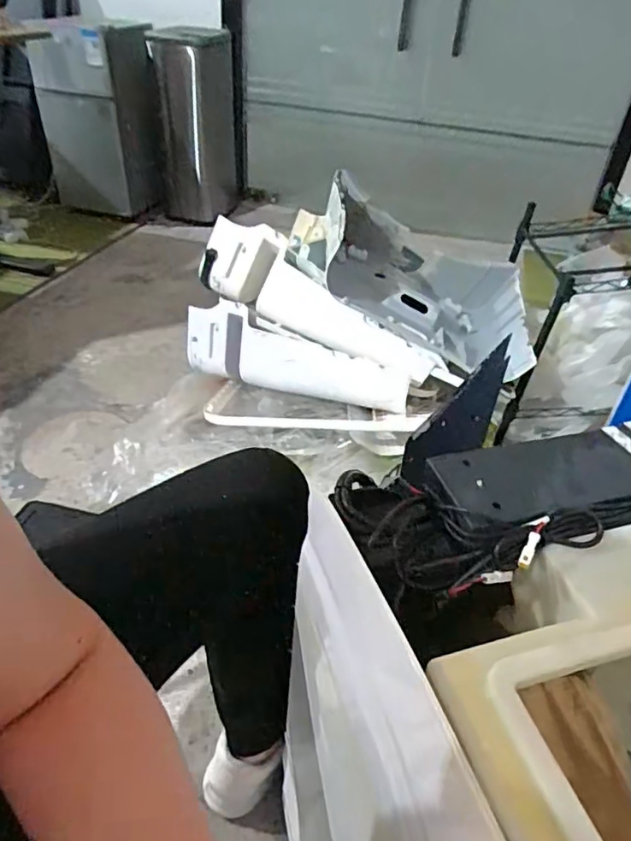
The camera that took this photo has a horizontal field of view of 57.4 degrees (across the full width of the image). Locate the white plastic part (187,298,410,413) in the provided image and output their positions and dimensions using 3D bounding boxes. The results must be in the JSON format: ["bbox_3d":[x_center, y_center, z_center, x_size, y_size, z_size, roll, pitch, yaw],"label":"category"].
[{"bbox_3d":[-0.057,-0.127,1.305,0.542,0.164,0.057,21,42,18],"label":"white plastic part"}]

